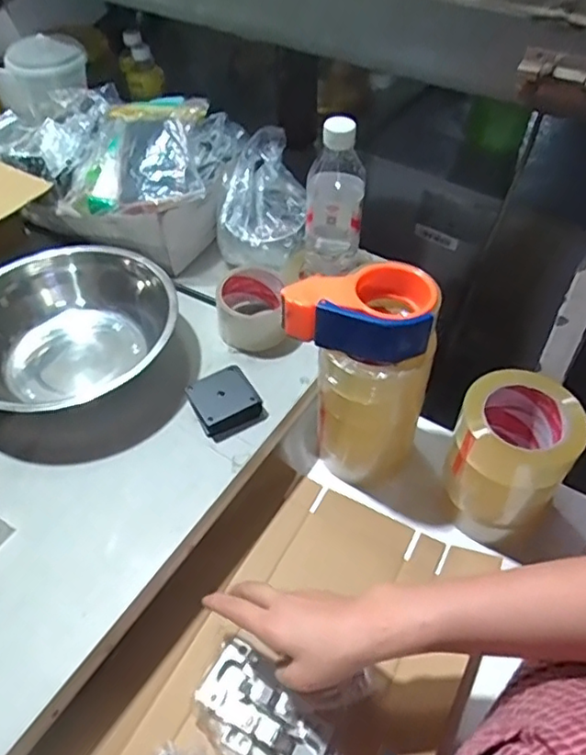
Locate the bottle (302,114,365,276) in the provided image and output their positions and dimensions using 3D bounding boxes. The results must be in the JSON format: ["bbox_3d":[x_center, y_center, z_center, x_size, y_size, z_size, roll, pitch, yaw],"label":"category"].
[{"bbox_3d":[0.047,-0.195,0.684,0.066,0.200,0.064,6,50,6],"label":"bottle"}]

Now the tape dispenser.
[{"bbox_3d":[0.067,-0.068,0.572,0.133,0.058,0.090,17,51,15],"label":"tape dispenser"}]

